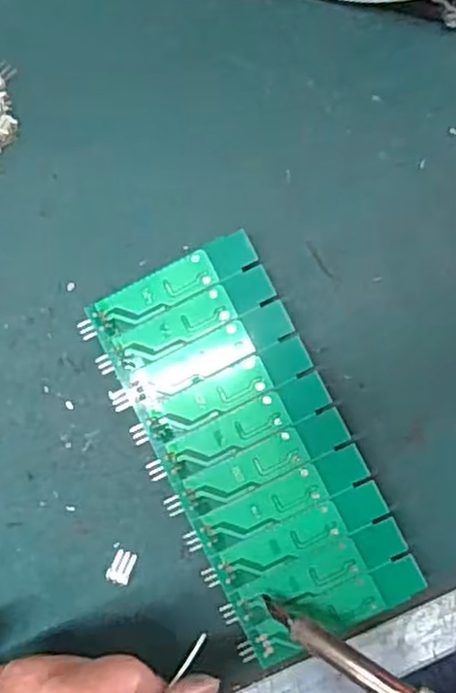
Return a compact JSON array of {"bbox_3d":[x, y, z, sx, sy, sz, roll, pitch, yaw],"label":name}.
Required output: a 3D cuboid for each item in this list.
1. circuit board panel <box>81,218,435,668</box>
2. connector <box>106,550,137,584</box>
[{"bbox_3d":[0.008,0.035,0.251,0.061,0.013,0.137,-26,86,-4],"label":"circuit board panel"},{"bbox_3d":[-0.037,0.077,0.250,0.008,0.005,0.011,19,84,0],"label":"connector"}]

